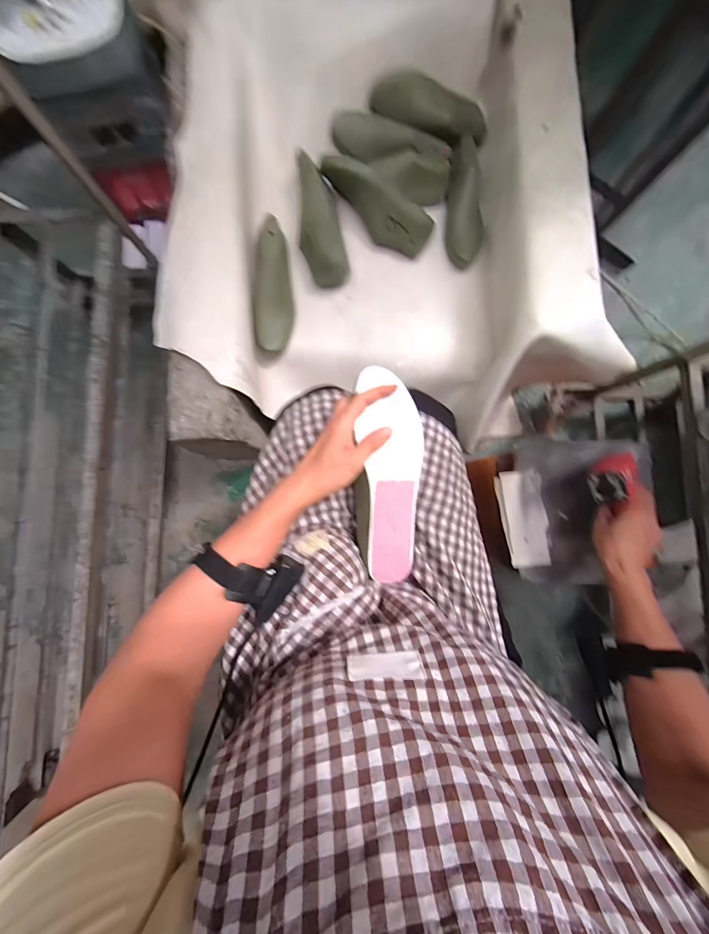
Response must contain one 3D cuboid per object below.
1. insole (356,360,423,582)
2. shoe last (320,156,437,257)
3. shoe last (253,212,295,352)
[{"bbox_3d":[0.047,0.011,0.408,0.075,0.013,0.249,-6,95,-12],"label":"insole"},{"bbox_3d":[0.046,-0.531,0.694,0.251,0.072,0.074,30,85,-17],"label":"shoe last"},{"bbox_3d":[-0.163,-0.365,0.701,0.077,0.055,0.246,3,102,-1],"label":"shoe last"}]

